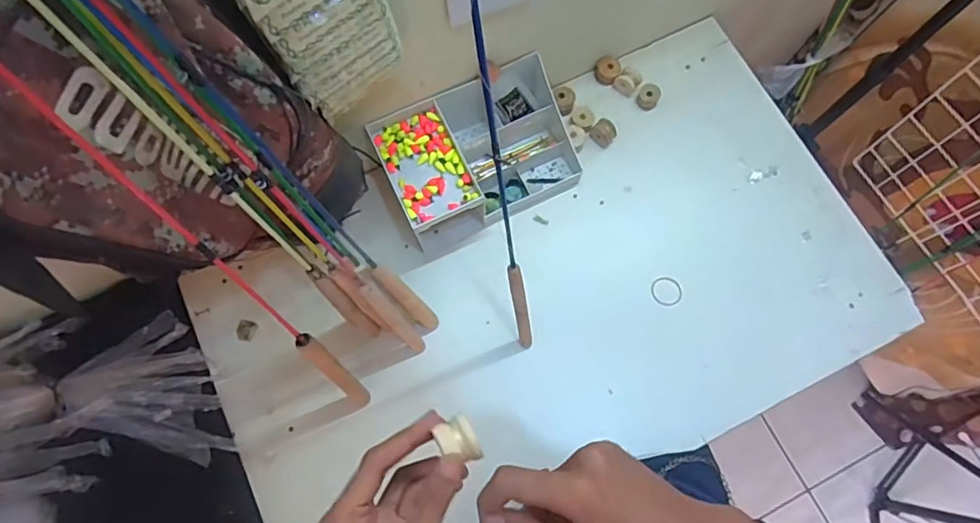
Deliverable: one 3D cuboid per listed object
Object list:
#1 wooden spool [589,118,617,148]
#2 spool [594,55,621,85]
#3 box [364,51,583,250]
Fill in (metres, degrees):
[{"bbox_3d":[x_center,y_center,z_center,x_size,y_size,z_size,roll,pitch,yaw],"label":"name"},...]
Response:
[{"bbox_3d":[0.150,-0.170,0.729,0.030,0.024,0.027,43,79,11],"label":"wooden spool"},{"bbox_3d":[0.163,-0.265,0.764,0.034,0.018,0.034,0,74,0],"label":"spool"},{"bbox_3d":[-0.011,-0.136,0.688,0.232,0.095,0.150,-27,76,-7],"label":"box"}]

